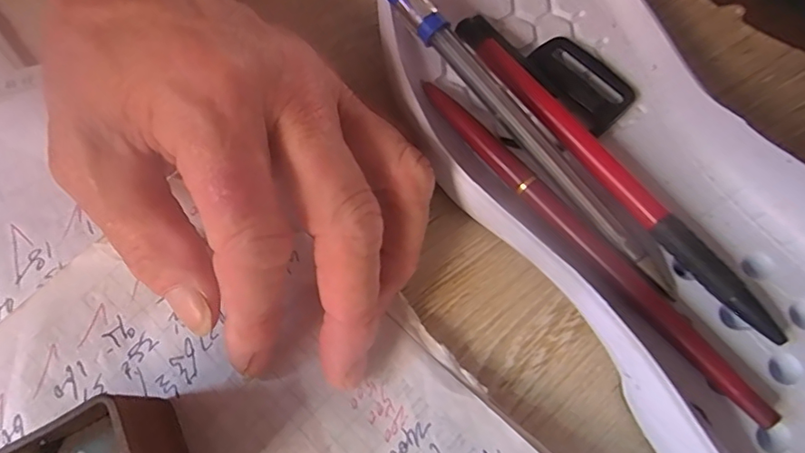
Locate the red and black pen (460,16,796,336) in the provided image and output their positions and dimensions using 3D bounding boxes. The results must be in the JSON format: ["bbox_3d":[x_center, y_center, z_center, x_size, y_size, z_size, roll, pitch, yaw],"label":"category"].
[{"bbox_3d":[0.063,-0.021,0.169,0.011,0.009,0.139,-34,75,-11],"label":"red and black pen"}]

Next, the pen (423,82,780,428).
[{"bbox_3d":[0.054,0.002,0.164,0.006,0.014,0.139,-37,76,-12],"label":"pen"}]

